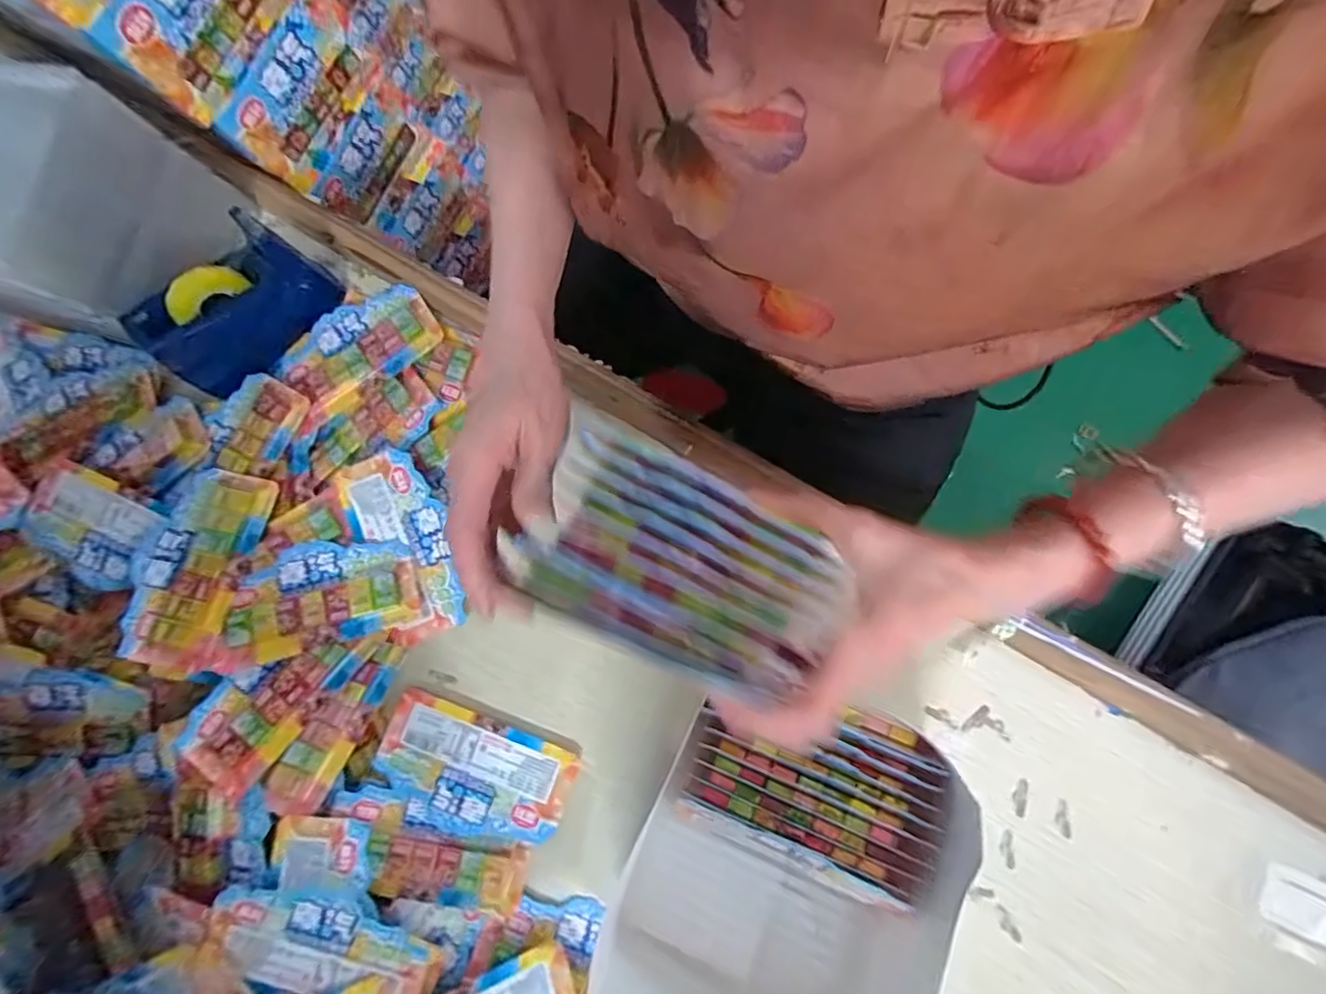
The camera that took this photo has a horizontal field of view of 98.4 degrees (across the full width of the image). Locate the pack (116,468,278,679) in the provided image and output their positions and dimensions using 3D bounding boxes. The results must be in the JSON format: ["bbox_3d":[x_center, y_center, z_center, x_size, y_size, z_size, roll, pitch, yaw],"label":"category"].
[{"bbox_3d":[-0.355,0.052,0.425,0.082,0.016,0.149,9,82,8],"label":"pack"}]

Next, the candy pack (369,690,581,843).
[{"bbox_3d":[-0.141,0.202,0.418,0.143,0.009,0.079,18,84,9],"label":"candy pack"}]

